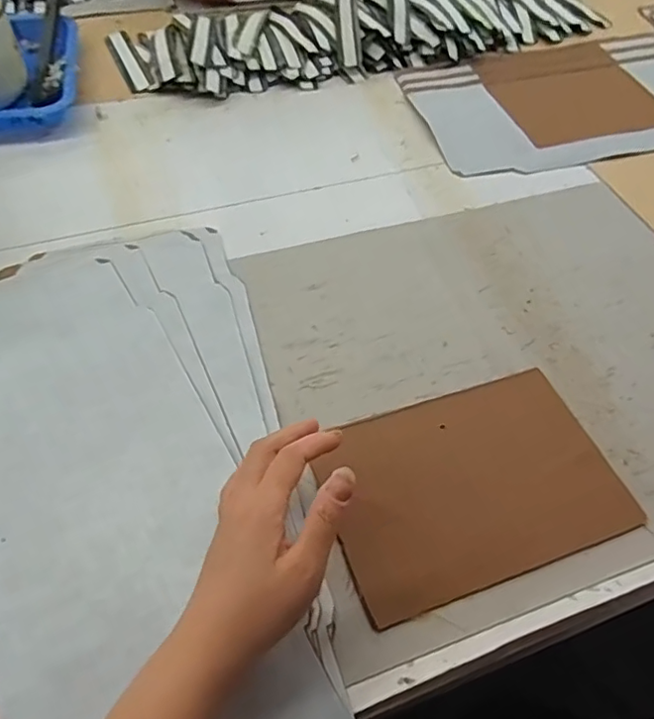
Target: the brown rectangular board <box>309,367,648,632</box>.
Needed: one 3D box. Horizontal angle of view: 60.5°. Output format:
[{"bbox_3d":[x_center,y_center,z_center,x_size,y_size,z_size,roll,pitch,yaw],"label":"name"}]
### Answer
[{"bbox_3d":[0.105,0.087,0.410,0.208,0.005,0.142,-15,57,-13],"label":"brown rectangular board"}]

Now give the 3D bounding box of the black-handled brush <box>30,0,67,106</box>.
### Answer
[{"bbox_3d":[-0.331,-0.374,0.665,0.041,0.034,0.188,-8,56,-9],"label":"black-handled brush"}]

